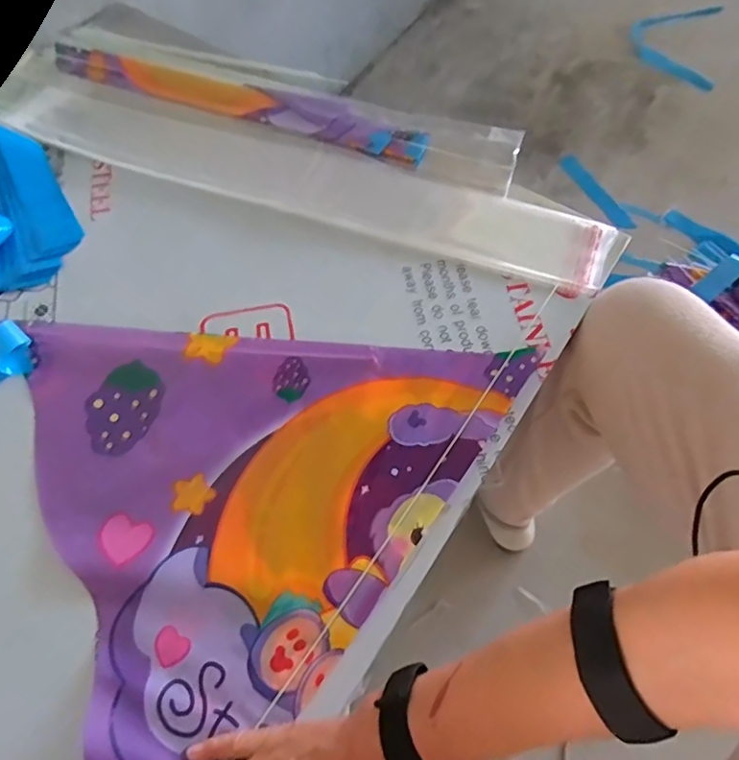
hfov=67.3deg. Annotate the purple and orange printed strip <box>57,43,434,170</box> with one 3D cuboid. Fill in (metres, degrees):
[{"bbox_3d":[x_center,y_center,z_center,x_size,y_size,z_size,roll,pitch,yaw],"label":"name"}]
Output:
[{"bbox_3d":[-0.165,-0.350,0.686,0.492,0.015,0.064,19,66,9],"label":"purple and orange printed strip"}]

